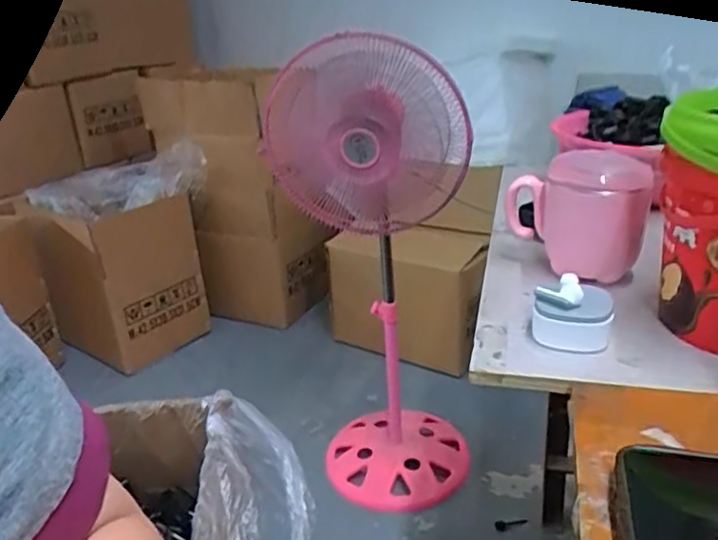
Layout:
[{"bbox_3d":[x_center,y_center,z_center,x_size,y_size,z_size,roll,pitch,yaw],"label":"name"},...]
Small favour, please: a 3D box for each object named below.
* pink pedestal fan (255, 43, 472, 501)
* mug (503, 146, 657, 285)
[{"bbox_3d":[0.035,0.029,1.199,0.337,0.836,0.247,3,25,15],"label":"pink pedestal fan"},{"bbox_3d":[0.176,-0.044,0.527,0.111,0.100,0.076,6,26,21],"label":"mug"}]

